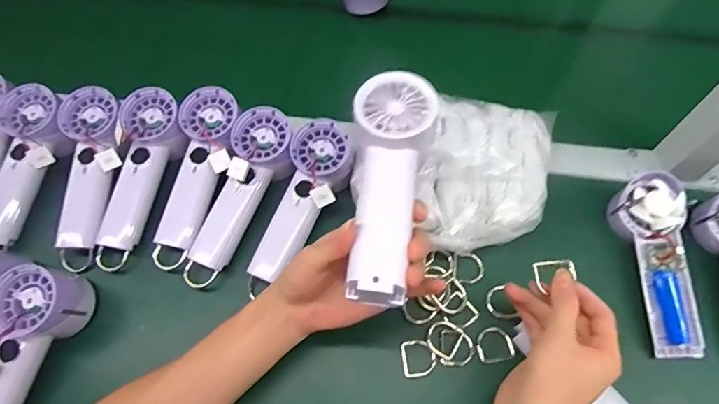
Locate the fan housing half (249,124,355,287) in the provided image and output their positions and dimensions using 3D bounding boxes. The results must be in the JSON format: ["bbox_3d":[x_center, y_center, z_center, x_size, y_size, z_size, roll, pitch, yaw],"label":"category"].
[{"bbox_3d":[-0.058,0.000,0.480,0.067,0.030,0.170,24,81,12],"label":"fan housing half"}]

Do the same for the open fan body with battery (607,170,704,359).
[{"bbox_3d":[0.294,0.061,0.460,0.058,0.045,0.176,-3,76,-1],"label":"open fan body with battery"}]

